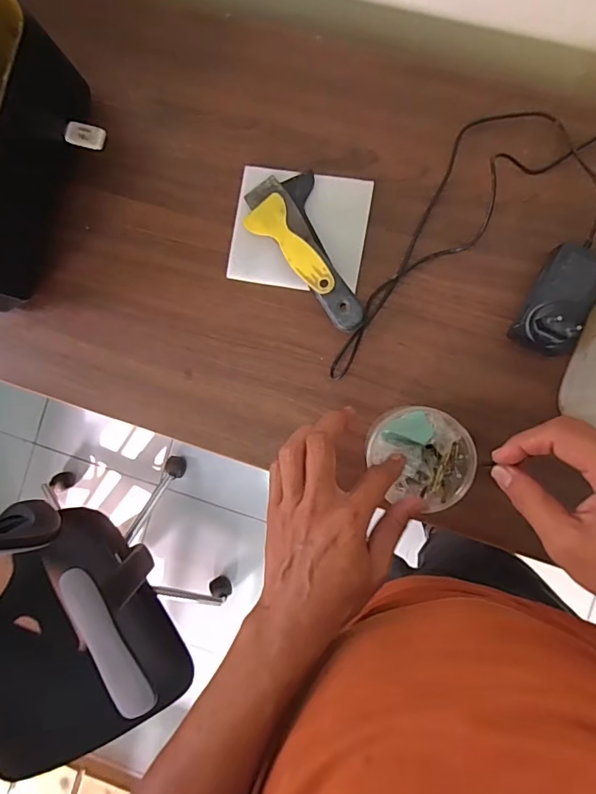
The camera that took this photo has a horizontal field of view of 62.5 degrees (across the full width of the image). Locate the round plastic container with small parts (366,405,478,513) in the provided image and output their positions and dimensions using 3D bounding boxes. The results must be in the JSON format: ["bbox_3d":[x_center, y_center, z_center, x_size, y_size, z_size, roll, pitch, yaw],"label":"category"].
[{"bbox_3d":[0.114,0.055,0.437,0.086,0.048,0.101,-30,89,7],"label":"round plastic container with small parts"}]

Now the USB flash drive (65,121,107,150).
[{"bbox_3d":[-0.217,-0.266,0.500,0.036,0.013,0.021,13,92,6],"label":"USB flash drive"}]

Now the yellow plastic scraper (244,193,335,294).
[{"bbox_3d":[-0.005,-0.154,0.502,0.044,0.006,0.122,-40,74,7],"label":"yellow plastic scraper"}]

